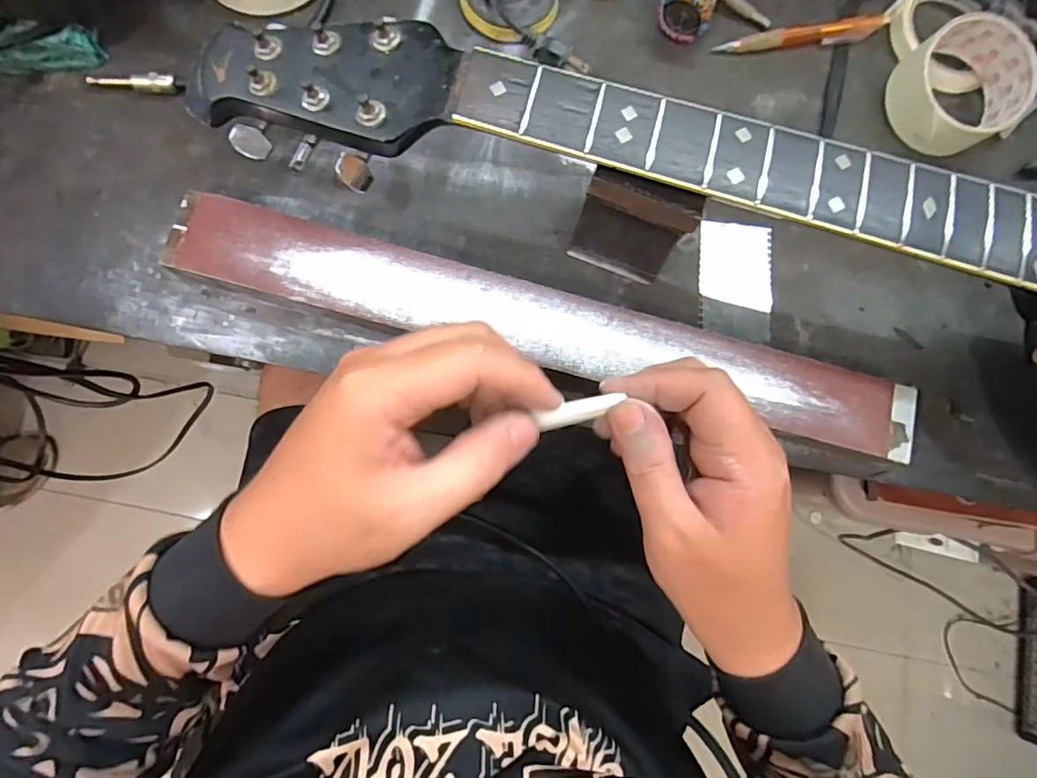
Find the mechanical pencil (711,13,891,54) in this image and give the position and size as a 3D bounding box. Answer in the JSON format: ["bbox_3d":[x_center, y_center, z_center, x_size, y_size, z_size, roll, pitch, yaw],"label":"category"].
[{"bbox_3d":[0.222,-0.272,0.410,0.143,0.011,0.018,-11,83,-7],"label":"mechanical pencil"}]

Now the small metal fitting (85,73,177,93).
[{"bbox_3d":[-0.260,-0.205,0.360,0.055,0.011,0.010,-3,82,-6],"label":"small metal fitting"}]

